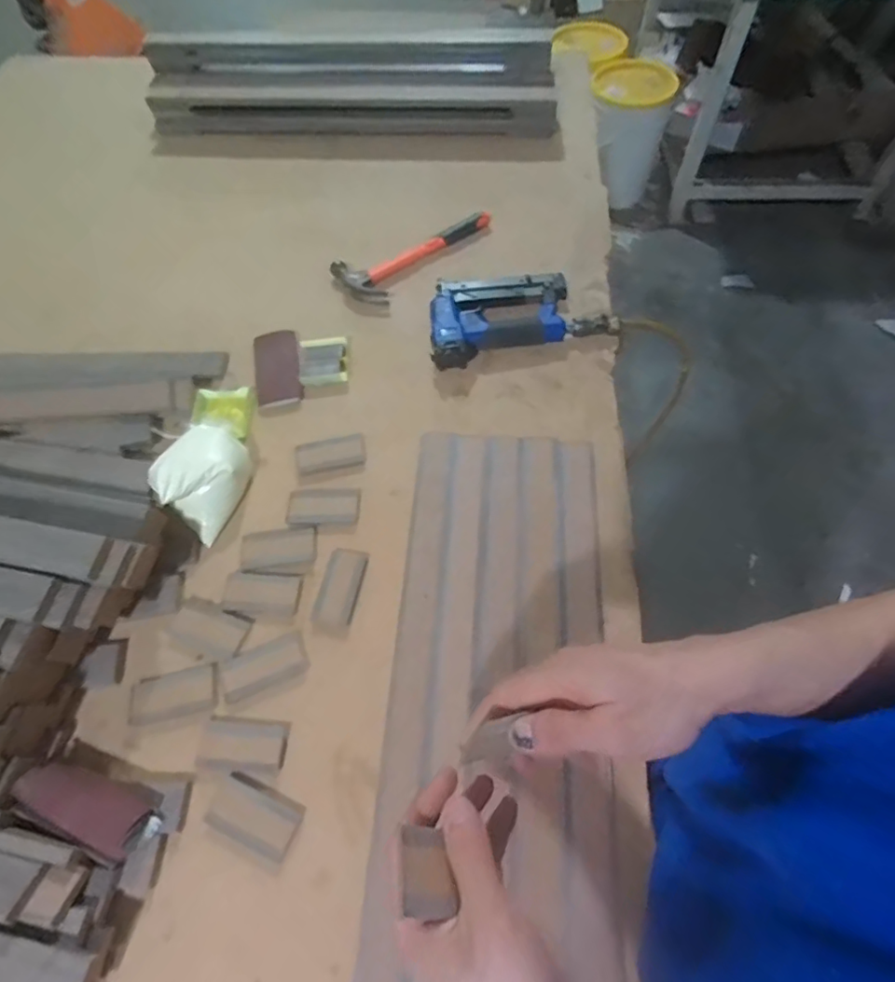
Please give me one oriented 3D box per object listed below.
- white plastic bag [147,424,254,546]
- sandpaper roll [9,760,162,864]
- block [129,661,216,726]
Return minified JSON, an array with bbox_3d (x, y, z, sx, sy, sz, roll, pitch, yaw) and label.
[{"bbox_3d":[-0.279,-0.024,0.625,0.102,0.055,0.119,27,66,13],"label":"white plastic bag"},{"bbox_3d":[-0.311,0.274,0.479,0.118,0.033,0.042,21,65,11],"label":"sandpaper roll"},{"bbox_3d":[-0.266,0.198,0.538,0.082,0.006,0.043,-12,62,-4],"label":"block"}]

